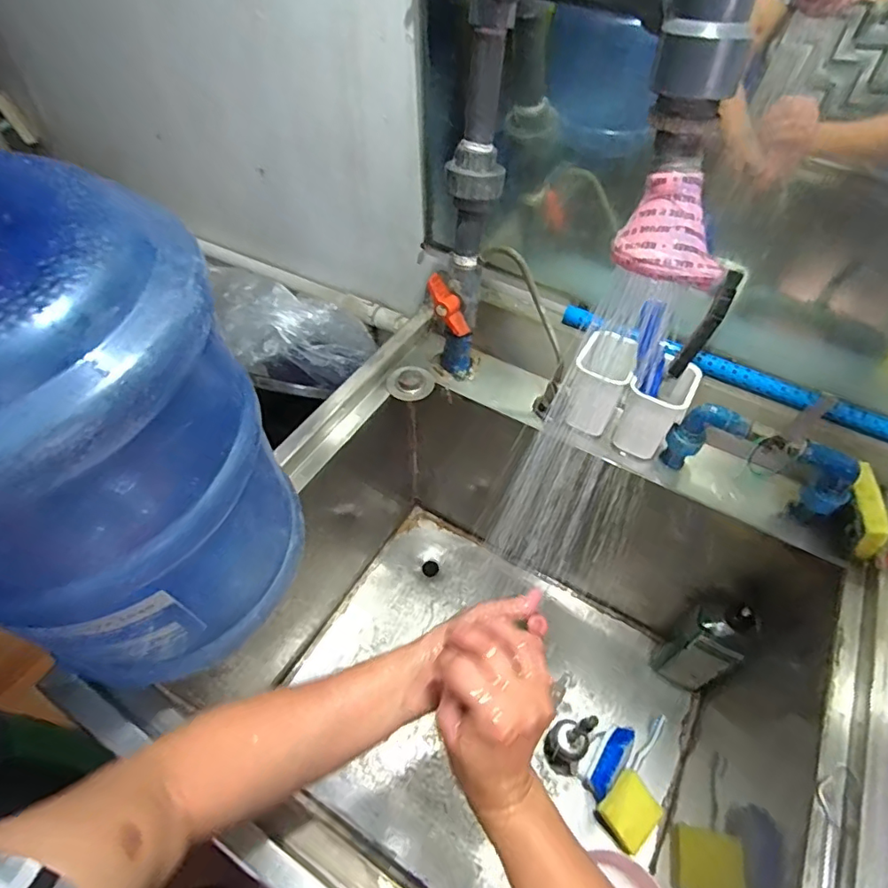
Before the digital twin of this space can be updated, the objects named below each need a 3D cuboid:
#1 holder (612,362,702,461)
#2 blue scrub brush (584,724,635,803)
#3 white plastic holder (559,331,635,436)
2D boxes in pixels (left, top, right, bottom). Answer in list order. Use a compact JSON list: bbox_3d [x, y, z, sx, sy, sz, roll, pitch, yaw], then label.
[{"bbox_3d":[0.267,-0.044,0.677,0.068,0.107,0.076,28,56,19],"label":"holder"},{"bbox_3d":[0.249,0.475,0.799,0.042,0.043,0.114,33,58,21],"label":"blue scrub brush"},{"bbox_3d":[0.202,-0.080,0.696,0.068,0.116,0.075,20,54,13],"label":"white plastic holder"}]

